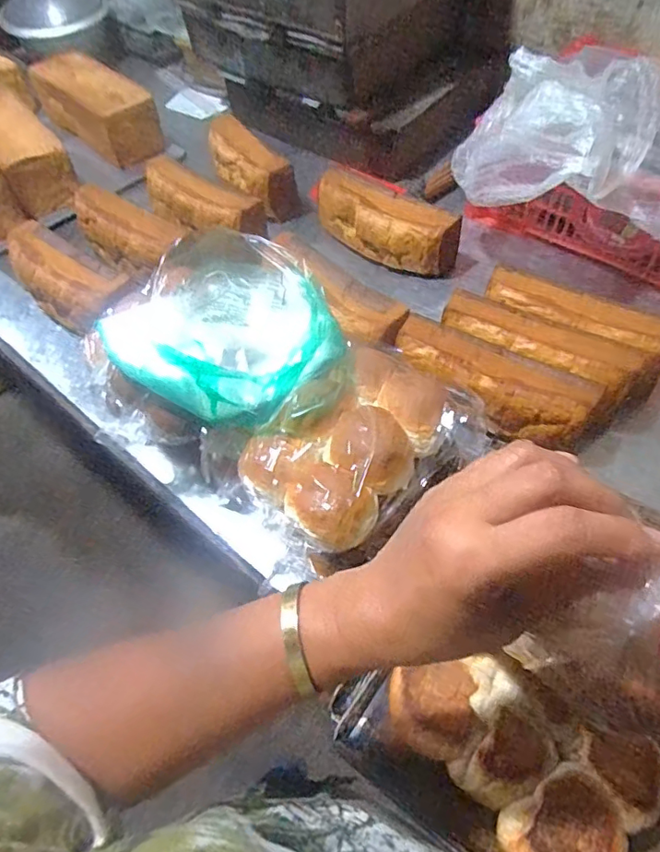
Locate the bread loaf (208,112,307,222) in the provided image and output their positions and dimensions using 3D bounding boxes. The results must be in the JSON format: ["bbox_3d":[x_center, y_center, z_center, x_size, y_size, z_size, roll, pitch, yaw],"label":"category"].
[{"bbox_3d":[-0.131,-0.407,0.840,0.071,0.084,0.206,-36,61,-20],"label":"bread loaf"}]

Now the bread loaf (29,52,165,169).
[{"bbox_3d":[-0.426,-0.583,0.981,0.130,0.090,0.270,-35,61,-20],"label":"bread loaf"}]

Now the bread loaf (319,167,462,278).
[{"bbox_3d":[0.078,-0.287,0.760,0.215,0.077,0.069,30,62,21],"label":"bread loaf"}]

